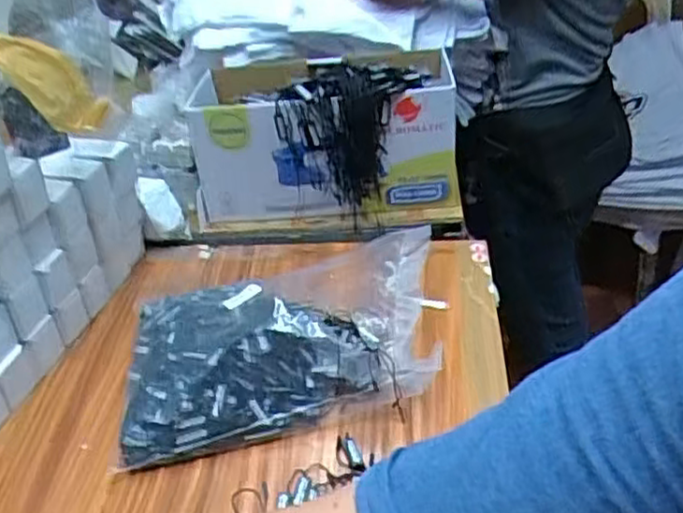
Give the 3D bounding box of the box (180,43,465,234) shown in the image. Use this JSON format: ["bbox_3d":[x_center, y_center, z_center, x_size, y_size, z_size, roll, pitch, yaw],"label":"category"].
[{"bbox_3d":[-0.012,-0.138,0.791,0.266,0.153,0.165,-1,34,8],"label":"box"}]

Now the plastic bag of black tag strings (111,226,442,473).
[{"bbox_3d":[-0.043,0.066,0.592,0.277,0.072,0.150,-12,35,-10],"label":"plastic bag of black tag strings"}]

